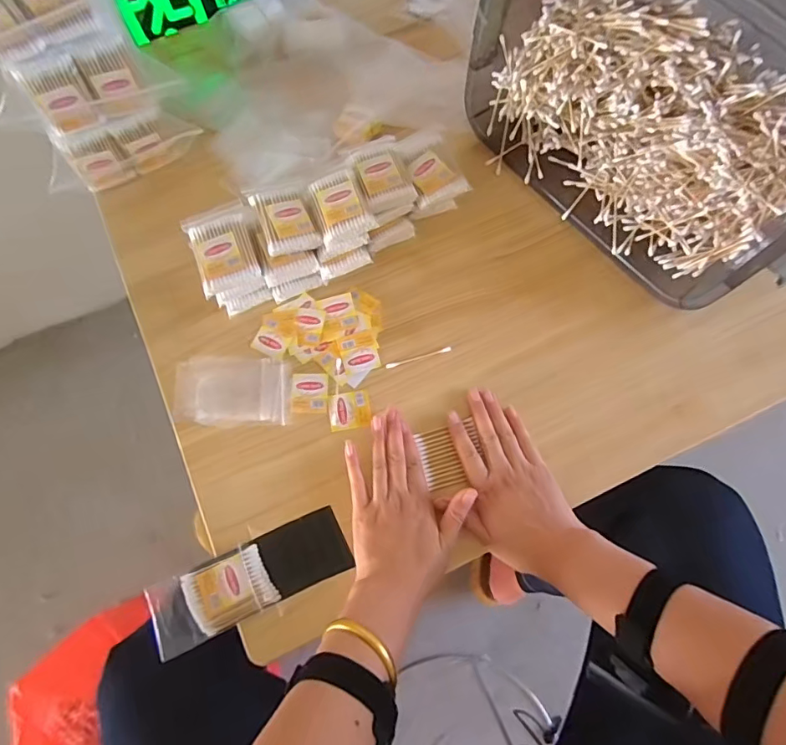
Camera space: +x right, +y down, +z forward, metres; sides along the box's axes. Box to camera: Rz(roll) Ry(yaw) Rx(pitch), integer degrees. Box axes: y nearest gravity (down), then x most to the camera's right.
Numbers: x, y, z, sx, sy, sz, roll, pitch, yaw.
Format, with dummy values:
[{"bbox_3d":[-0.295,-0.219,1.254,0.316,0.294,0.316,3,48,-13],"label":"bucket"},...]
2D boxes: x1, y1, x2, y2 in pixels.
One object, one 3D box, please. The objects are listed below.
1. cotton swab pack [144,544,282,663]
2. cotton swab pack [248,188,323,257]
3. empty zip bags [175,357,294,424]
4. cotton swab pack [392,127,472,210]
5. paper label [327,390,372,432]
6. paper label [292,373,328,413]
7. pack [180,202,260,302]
[{"bbox_3d":[-0.170,0.211,0.458,0.109,0.013,0.062,-25,73,-6],"label":"cotton swab pack"},{"bbox_3d":[-0.112,-0.159,0.511,0.056,0.010,0.071,-17,78,-21],"label":"cotton swab pack"},{"bbox_3d":[-0.168,0.018,0.511,0.118,0.011,0.074,-1,72,1],"label":"empty zip bags"},{"bbox_3d":[0.041,-0.226,0.537,0.059,0.032,0.074,-26,73,-7],"label":"cotton swab pack"},{"bbox_3d":[-0.045,0.040,0.512,0.044,0.004,0.039,-11,72,-2],"label":"paper label"},{"bbox_3d":[-0.088,0.021,0.517,0.037,0.004,0.044,-5,72,0],"label":"paper label"},{"bbox_3d":[-0.174,-0.131,0.502,0.067,0.016,0.092,-22,73,-5],"label":"pack"}]

